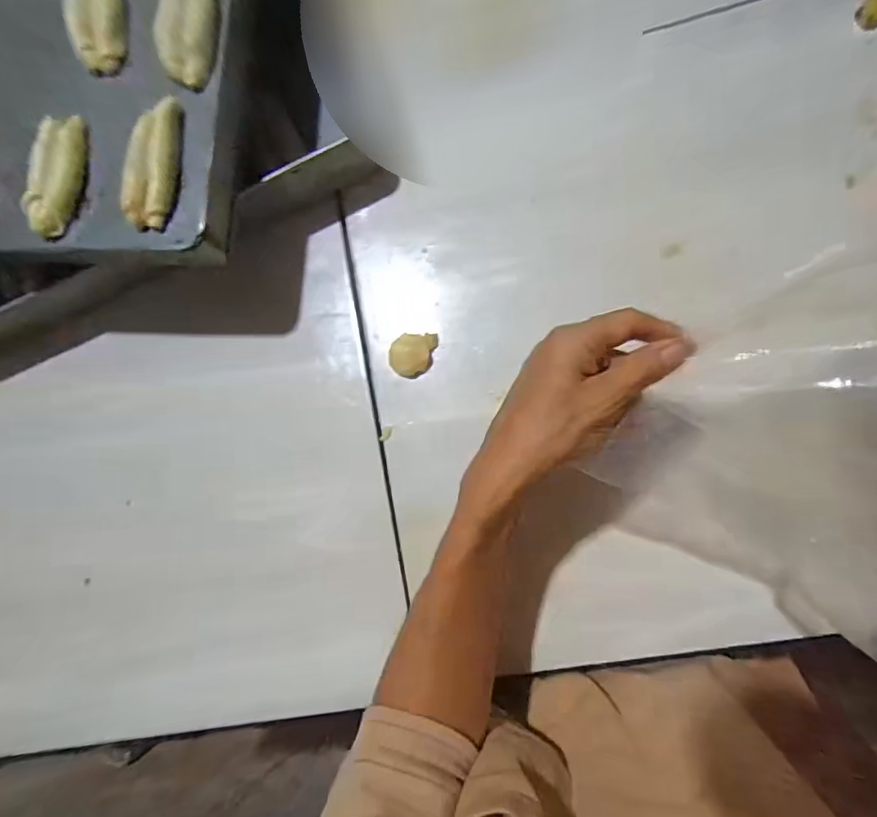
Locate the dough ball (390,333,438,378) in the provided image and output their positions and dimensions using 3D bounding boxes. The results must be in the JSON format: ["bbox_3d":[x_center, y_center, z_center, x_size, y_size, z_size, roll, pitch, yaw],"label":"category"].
[{"bbox_3d":[-0.022,-0.047,0.422,0.031,0.023,0.040,21,90,10],"label":"dough ball"}]

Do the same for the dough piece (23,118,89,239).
[{"bbox_3d":[-0.321,-0.194,0.416,0.026,0.032,0.102,9,88,9],"label":"dough piece"}]

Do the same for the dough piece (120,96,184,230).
[{"bbox_3d":[-0.230,-0.199,0.397,0.031,0.022,0.108,4,87,9],"label":"dough piece"}]

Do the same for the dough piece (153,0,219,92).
[{"bbox_3d":[-0.206,-0.320,0.406,0.043,0.020,0.106,-4,86,9],"label":"dough piece"}]

